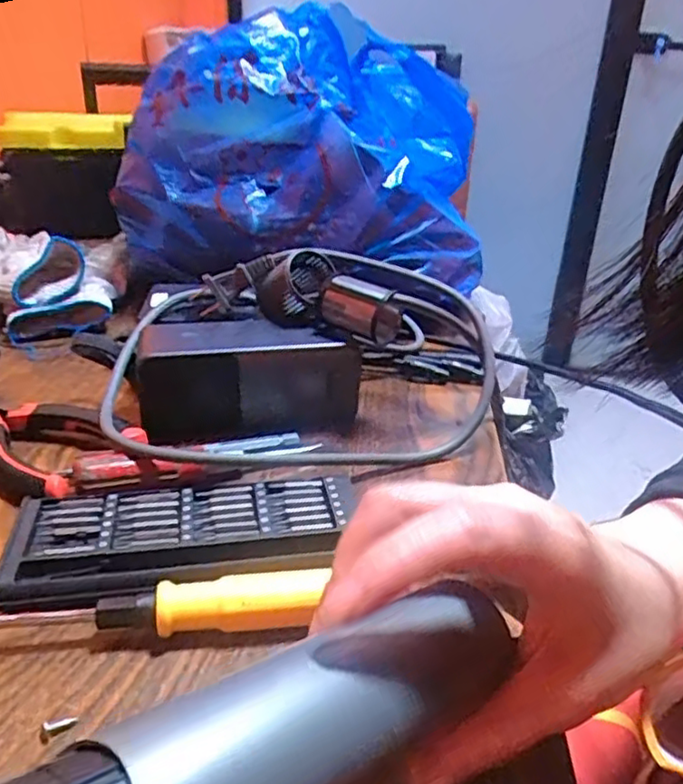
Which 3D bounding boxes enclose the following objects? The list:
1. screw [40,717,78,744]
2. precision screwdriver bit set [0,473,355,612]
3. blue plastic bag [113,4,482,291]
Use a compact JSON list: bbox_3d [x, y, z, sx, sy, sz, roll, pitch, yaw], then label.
[{"bbox_3d":[-0.095,0.113,0.222,0.012,0.004,0.006,-13,31,-29],"label":"screw"},{"bbox_3d":[-0.069,0.066,0.299,0.149,0.015,0.064,-4,28,-14],"label":"precision screwdriver bit set"},{"bbox_3d":[-0.025,-0.202,0.552,0.289,0.178,0.208,6,27,7],"label":"blue plastic bag"}]

